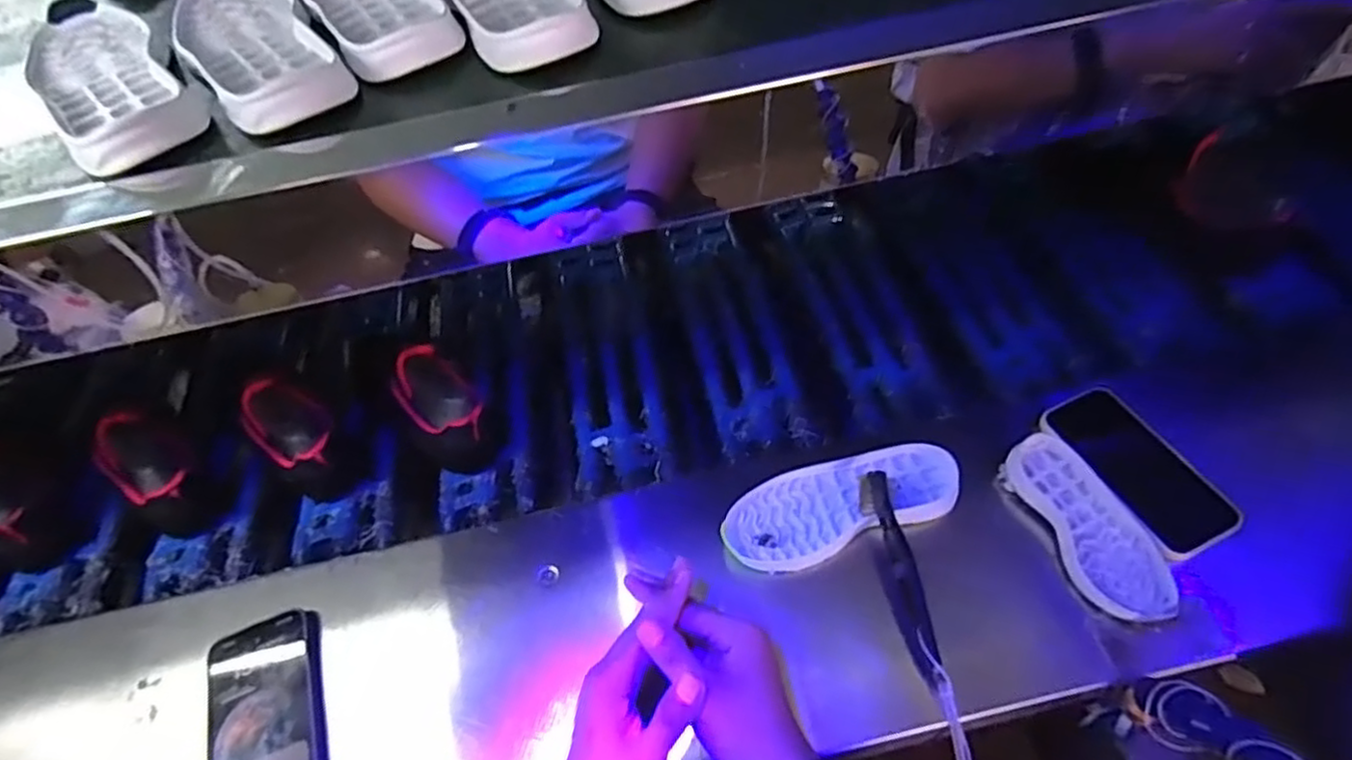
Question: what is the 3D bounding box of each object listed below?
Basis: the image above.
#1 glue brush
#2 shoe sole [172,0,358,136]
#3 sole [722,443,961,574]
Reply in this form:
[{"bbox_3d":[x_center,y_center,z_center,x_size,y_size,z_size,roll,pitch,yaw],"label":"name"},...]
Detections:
[{"bbox_3d":[0.171,0.149,0.534,0.022,0.030,0.164,-8,54,-1],"label":"glue brush"},{"bbox_3d":[-0.299,-0.239,0.486,0.084,0.022,0.239,-30,57,-16],"label":"shoe sole"},{"bbox_3d":[0.138,0.102,0.588,0.197,0.020,0.082,-15,54,-5],"label":"sole"}]

